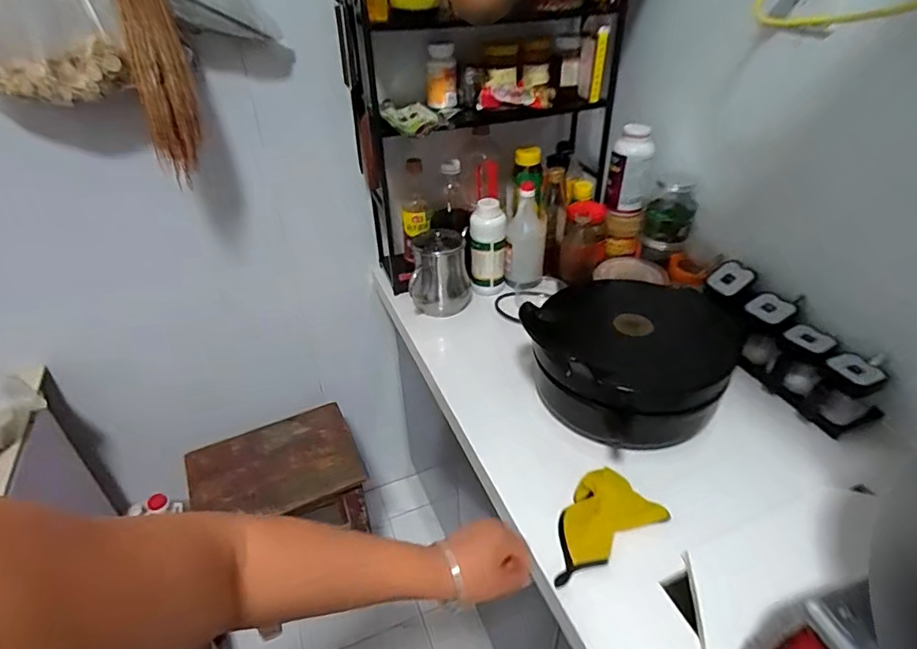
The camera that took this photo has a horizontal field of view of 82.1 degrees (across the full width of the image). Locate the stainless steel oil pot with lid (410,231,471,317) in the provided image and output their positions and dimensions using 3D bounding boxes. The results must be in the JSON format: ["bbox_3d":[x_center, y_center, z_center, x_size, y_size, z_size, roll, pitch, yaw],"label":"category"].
[{"bbox_3d":[-0.039,-0.103,1.048,0.111,0.147,0.097,-5,37,-5],"label":"stainless steel oil pot with lid"}]

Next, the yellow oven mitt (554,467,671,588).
[{"bbox_3d":[0.174,0.253,0.682,0.170,0.026,0.096,-21,41,-24],"label":"yellow oven mitt"}]

